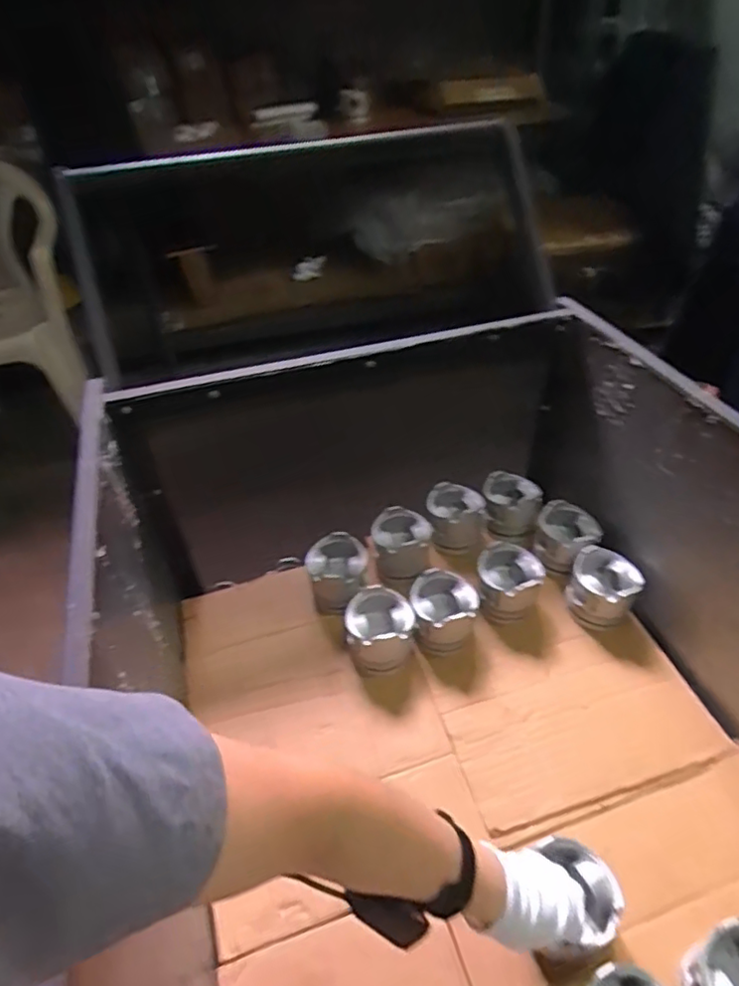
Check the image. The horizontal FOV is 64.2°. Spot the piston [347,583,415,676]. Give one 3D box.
[{"bbox_3d":[0.015,0.203,0.862,0.097,0.081,0.102,-14,45,-9],"label":"piston"}]

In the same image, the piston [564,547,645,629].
[{"bbox_3d":[0.353,0.145,0.894,0.095,0.076,0.091,19,49,23],"label":"piston"}]

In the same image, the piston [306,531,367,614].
[{"bbox_3d":[-0.049,0.133,0.945,0.095,0.078,0.106,-7,44,-2],"label":"piston"}]

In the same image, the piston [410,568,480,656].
[{"bbox_3d":[0.112,0.174,0.878,0.095,0.084,0.108,-4,44,1],"label":"piston"}]

